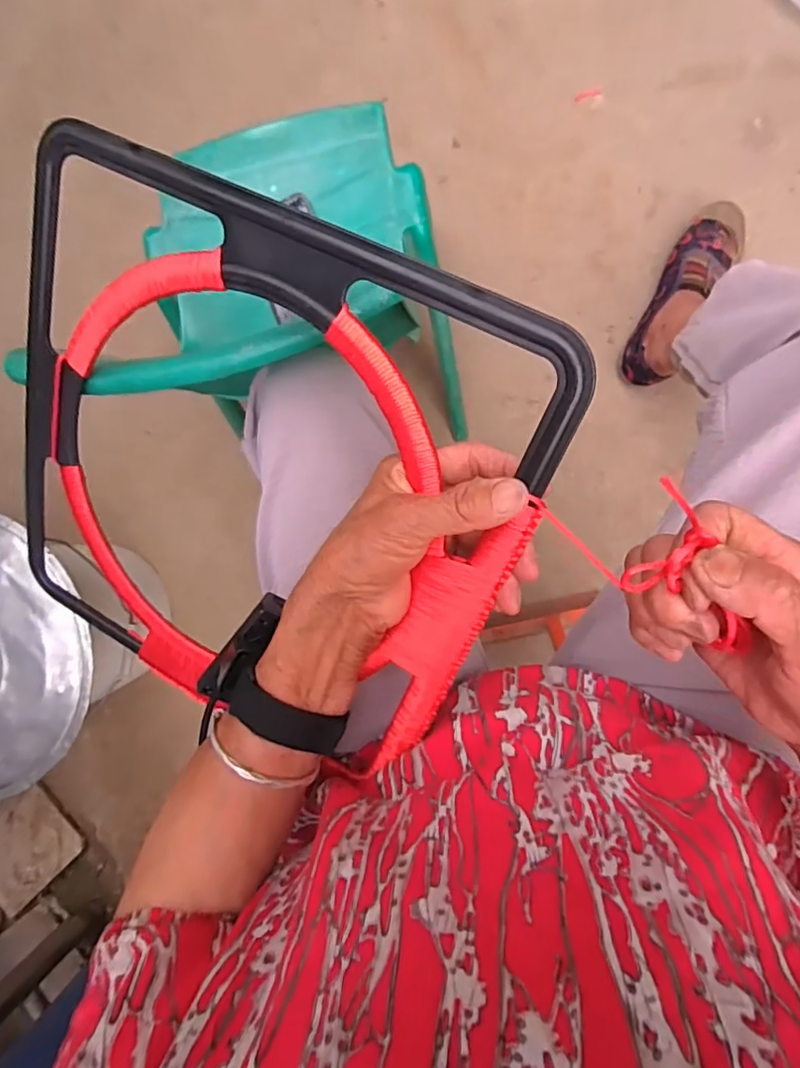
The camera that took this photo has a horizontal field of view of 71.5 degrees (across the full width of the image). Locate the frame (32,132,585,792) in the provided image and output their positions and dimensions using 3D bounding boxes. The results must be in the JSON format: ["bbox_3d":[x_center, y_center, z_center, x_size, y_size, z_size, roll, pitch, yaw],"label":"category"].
[{"bbox_3d":[-0.097,-0.018,0.339,0.329,0.021,0.324,27,116,10],"label":"frame"}]

